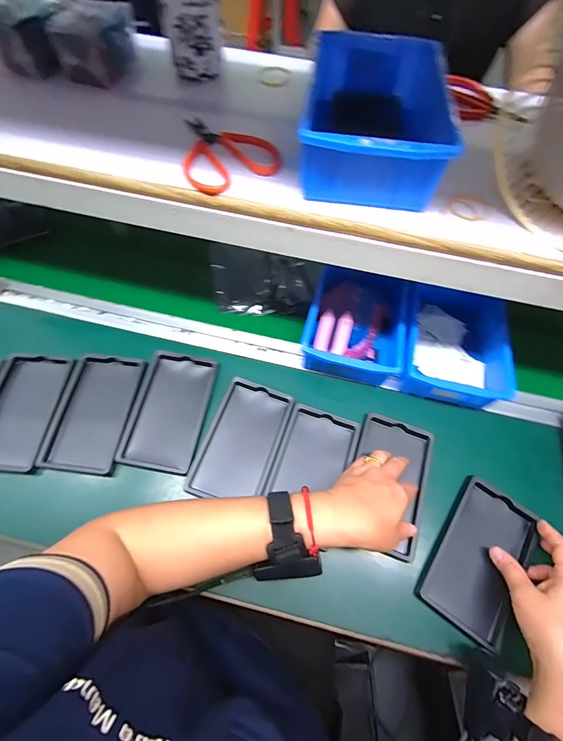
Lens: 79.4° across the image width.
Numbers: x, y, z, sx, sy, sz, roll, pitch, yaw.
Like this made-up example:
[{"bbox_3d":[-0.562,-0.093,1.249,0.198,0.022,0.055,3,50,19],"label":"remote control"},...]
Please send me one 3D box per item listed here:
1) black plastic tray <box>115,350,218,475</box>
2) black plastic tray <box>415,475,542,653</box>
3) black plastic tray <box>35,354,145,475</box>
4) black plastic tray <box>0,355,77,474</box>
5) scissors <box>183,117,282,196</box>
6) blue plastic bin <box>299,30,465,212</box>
[{"bbox_3d":[-0.149,0.052,0.457,0.091,0.024,0.154,10,63,3],"label":"black plastic tray"},{"bbox_3d":[0.231,0.216,0.395,0.093,0.022,0.159,33,66,14],"label":"black plastic tray"},{"bbox_3d":[-0.248,0.051,0.452,0.093,0.011,0.158,7,63,1],"label":"black plastic tray"},{"bbox_3d":[-0.343,0.052,0.450,0.094,0.019,0.155,5,63,0],"label":"black plastic tray"},{"bbox_3d":[-0.063,-0.229,0.353,0.094,0.011,0.106,-29,68,-16],"label":"scissors"},{"bbox_3d":[0.088,-0.248,0.338,0.118,0.064,0.196,7,63,1],"label":"blue plastic bin"}]

